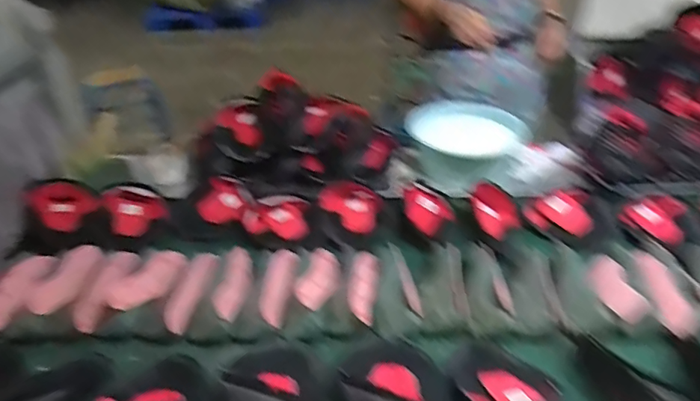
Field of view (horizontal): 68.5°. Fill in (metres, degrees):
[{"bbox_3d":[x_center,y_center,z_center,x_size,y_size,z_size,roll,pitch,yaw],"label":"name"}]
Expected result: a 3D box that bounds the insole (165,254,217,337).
[{"bbox_3d":[-0.312,0.172,1.004,0.060,0.034,0.169,7,51,13],"label":"insole"}]

